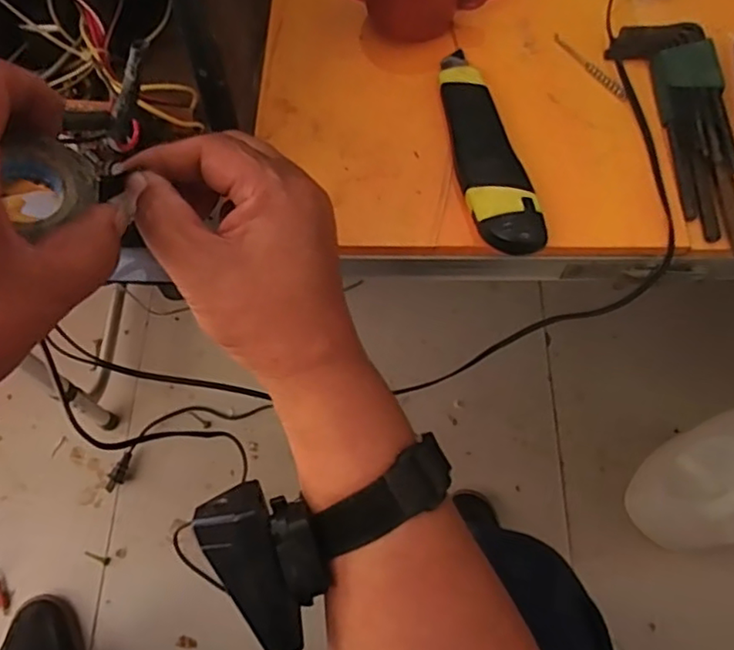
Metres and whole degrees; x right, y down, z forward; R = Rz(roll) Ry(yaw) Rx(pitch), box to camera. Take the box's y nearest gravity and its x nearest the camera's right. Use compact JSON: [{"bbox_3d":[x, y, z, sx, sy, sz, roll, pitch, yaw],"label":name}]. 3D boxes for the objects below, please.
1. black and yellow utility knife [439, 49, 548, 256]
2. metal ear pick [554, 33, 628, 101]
[{"bbox_3d":[0.070,-0.113,0.383,0.038,0.021,0.157,-12,67,-4],"label":"black and yellow utility knife"},{"bbox_3d":[0.153,-0.180,0.421,0.009,0.004,0.070,-32,70,-12],"label":"metal ear pick"}]

